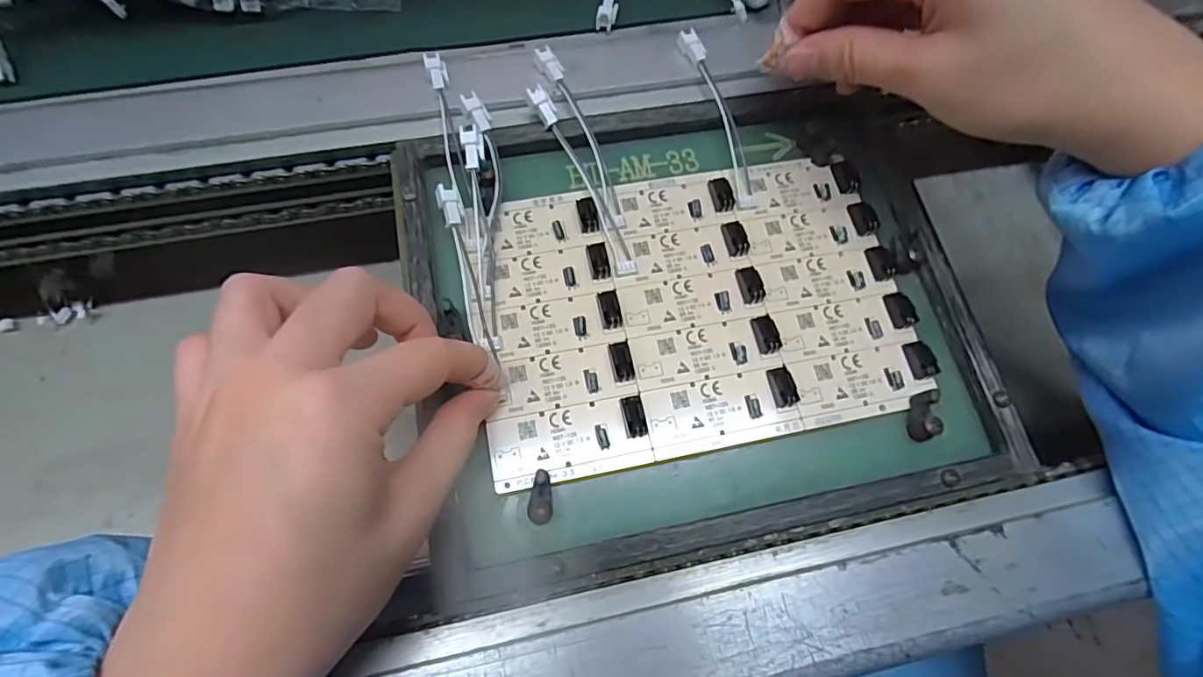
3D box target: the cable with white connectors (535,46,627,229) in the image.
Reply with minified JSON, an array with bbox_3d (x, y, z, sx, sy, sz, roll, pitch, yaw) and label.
[{"bbox_3d":[-0.009,-0.097,0.263,0.012,0.020,0.095,-21,73,-12],"label":"cable with white connectors"}]

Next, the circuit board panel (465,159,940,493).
[{"bbox_3d":[0.043,-0.017,0.247,0.191,0.012,0.128,-11,70,-6],"label":"circuit board panel"}]

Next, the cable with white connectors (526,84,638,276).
[{"bbox_3d":[-0.009,-0.073,0.257,0.010,0.007,0.097,-27,86,-12],"label":"cable with white connectors"}]

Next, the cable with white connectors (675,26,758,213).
[{"bbox_3d":[0.059,-0.110,0.273,0.012,0.018,0.095,-16,71,-8],"label":"cable with white connectors"}]

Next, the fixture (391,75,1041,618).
[{"bbox_3d":[0.039,-0.017,0.245,0.235,0.023,0.206,-11,70,-6],"label":"fixture"}]

